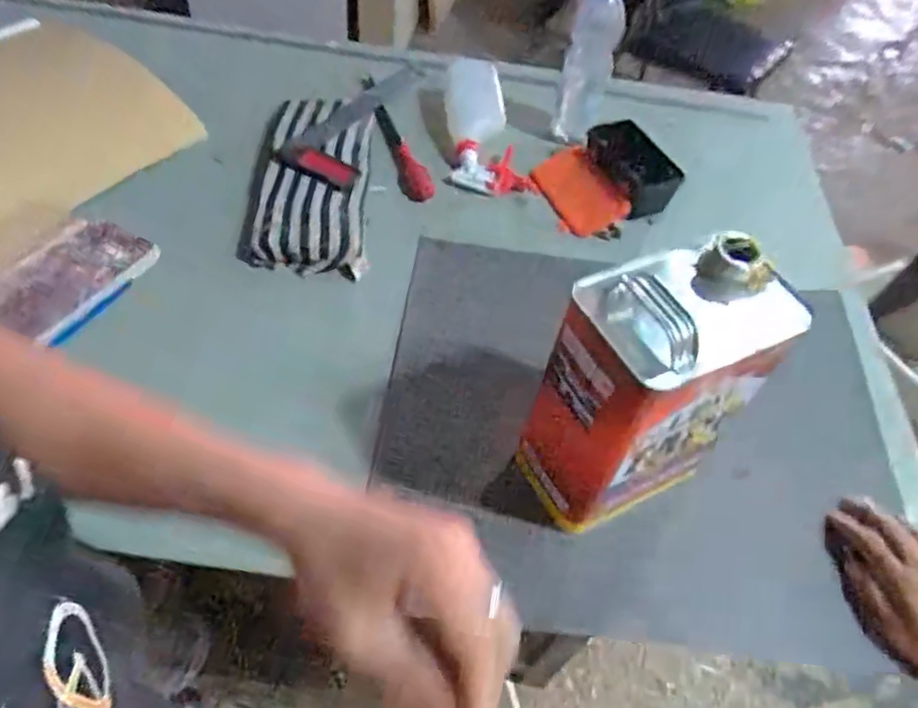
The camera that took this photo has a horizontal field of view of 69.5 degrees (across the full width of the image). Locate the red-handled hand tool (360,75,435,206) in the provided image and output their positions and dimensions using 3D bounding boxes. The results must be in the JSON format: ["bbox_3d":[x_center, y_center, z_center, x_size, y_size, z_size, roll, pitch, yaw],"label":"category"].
[{"bbox_3d":[-0.096,-0.318,0.978,0.041,0.041,0.264,-15,57,-14],"label":"red-handled hand tool"}]

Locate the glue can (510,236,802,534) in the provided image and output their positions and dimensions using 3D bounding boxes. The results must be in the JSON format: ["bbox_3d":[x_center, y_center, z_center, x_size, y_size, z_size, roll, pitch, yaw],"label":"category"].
[{"bbox_3d":[0.156,0.030,0.555,0.168,0.240,0.107,-19,58,-17],"label":"glue can"}]

